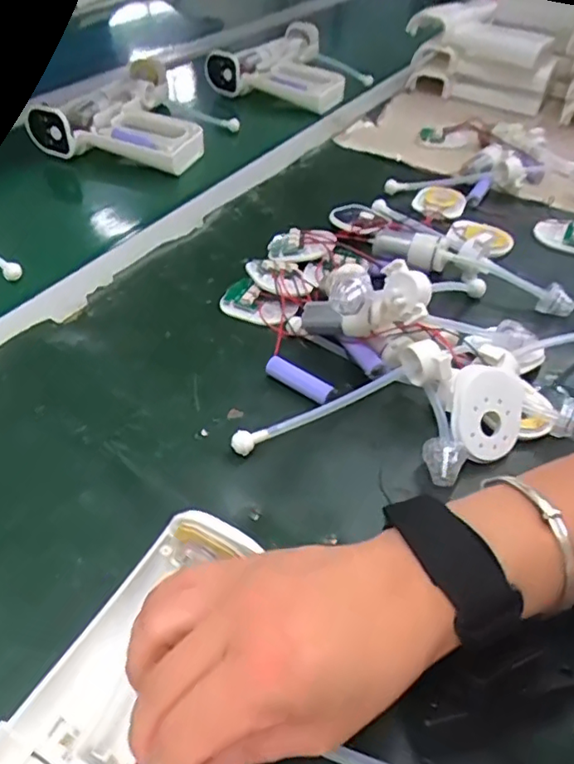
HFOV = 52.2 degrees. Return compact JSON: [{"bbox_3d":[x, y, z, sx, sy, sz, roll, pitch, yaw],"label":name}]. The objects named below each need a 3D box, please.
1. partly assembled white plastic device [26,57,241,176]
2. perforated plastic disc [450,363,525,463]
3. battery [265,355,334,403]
[{"bbox_3d":[-0.152,-0.315,0.684,0.194,0.048,0.215,17,47,16],"label":"partly assembled white plastic device"},{"bbox_3d":[0.123,0.019,0.358,0.050,0.057,0.012,2,-1,-18],"label":"perforated plastic disc"},{"bbox_3d":[0.008,-0.002,0.397,0.049,0.013,0.010,28,50,25],"label":"battery"}]

